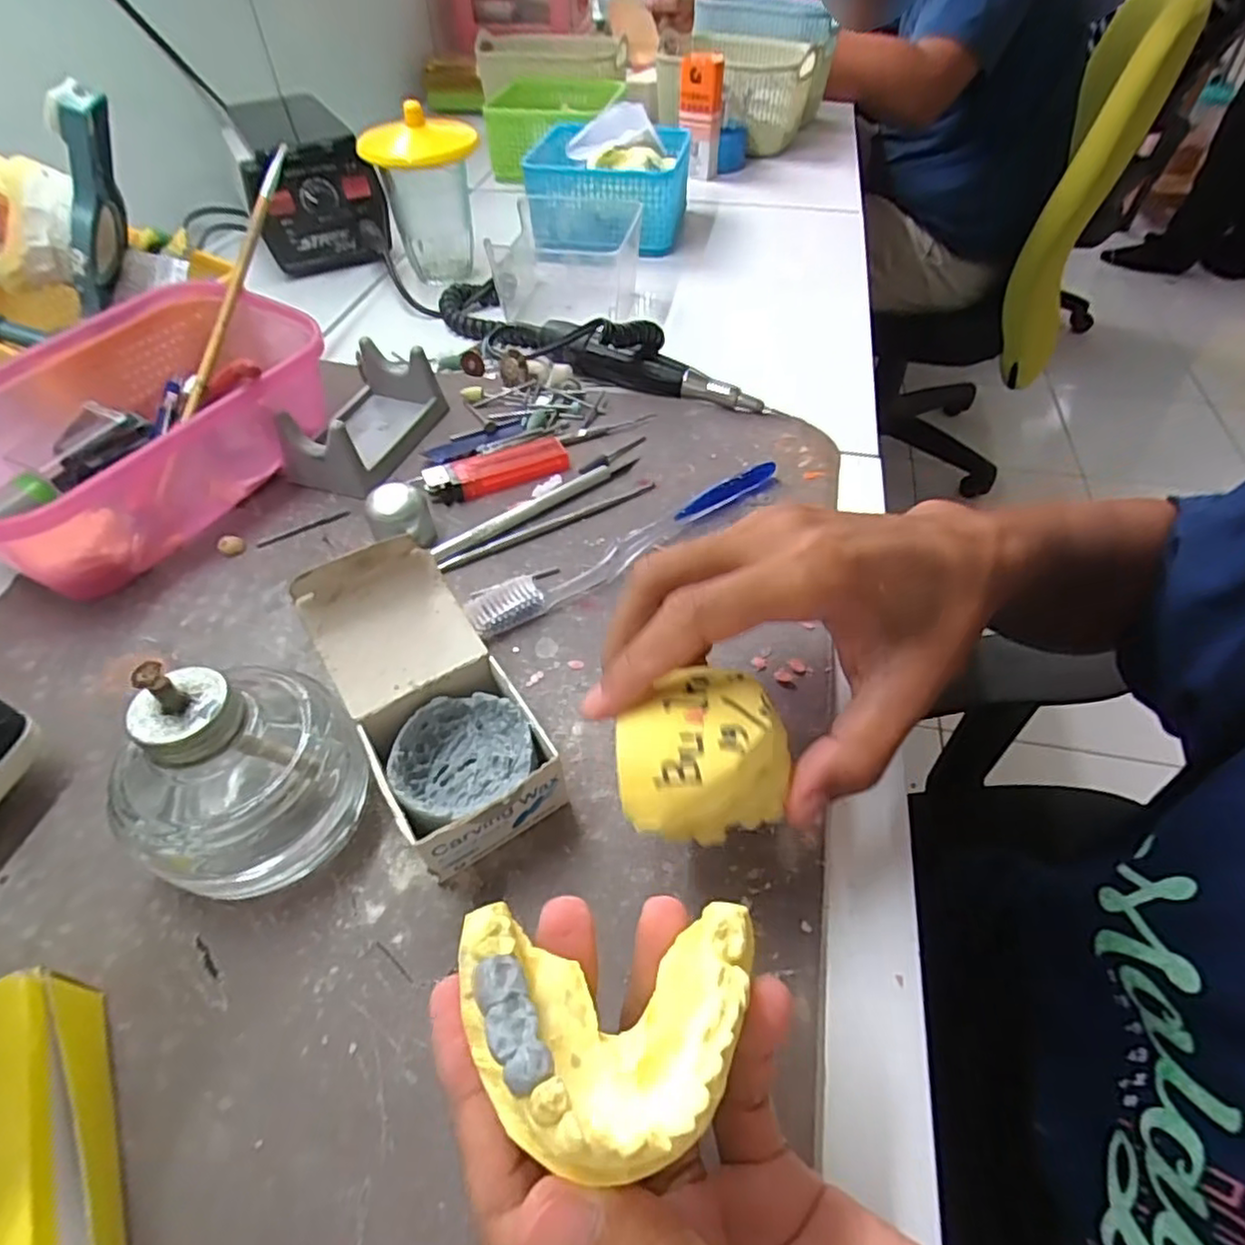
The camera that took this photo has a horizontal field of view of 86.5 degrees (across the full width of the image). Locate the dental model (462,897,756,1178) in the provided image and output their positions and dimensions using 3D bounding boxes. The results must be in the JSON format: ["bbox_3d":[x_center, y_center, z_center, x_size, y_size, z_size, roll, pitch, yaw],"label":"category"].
[{"bbox_3d":[-0.002,0.084,0.138,0.063,0.022,0.046,-3,51,-2],"label":"dental model"}]

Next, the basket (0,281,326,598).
[{"bbox_3d":[-0.250,-0.104,0.355,0.135,0.066,0.192,33,58,24],"label":"basket"}]

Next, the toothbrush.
[{"bbox_3d":[0.007,-0.044,0.334,0.185,0.012,0.026,-30,56,-22],"label":"toothbrush"}]

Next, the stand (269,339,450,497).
[{"bbox_3d":[-0.151,-0.122,0.385,0.057,0.037,0.098,14,52,11],"label":"stand"}]

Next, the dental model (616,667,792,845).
[{"bbox_3d":[0.024,0.038,0.205,0.051,0.022,0.051,-6,51,-4],"label":"dental model"}]

